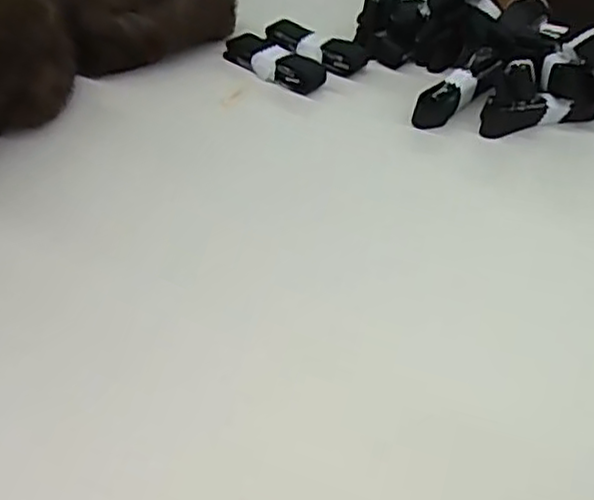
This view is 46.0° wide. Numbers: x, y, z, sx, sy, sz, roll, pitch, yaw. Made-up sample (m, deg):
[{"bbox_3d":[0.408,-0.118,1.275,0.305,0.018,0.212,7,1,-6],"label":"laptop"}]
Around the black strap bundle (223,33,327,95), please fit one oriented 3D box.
[{"bbox_3d":[-0.036,-0.286,1.055,0.177,0.026,0.070,30,50,26],"label":"black strap bundle"}]

